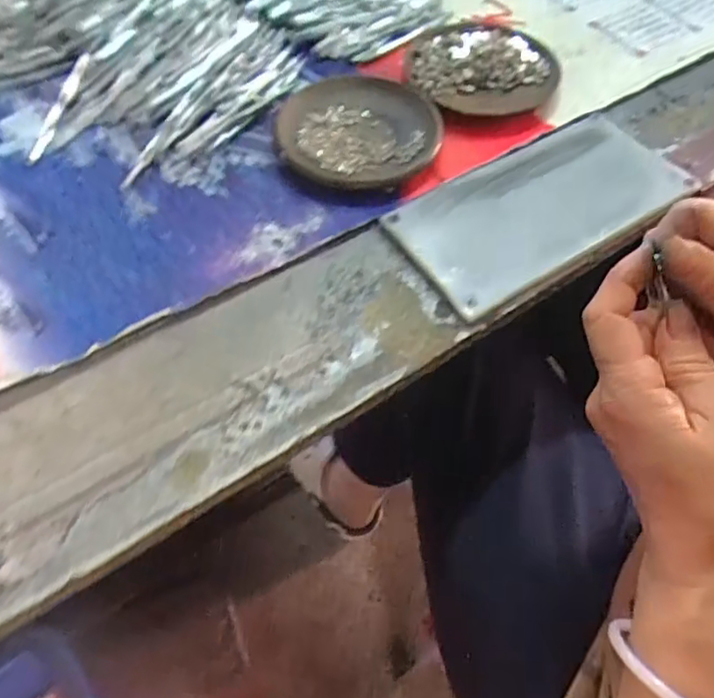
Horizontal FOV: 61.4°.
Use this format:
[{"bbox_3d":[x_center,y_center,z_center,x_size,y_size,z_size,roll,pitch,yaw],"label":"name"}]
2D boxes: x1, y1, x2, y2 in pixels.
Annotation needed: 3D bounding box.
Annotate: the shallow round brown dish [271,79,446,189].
[{"bbox_3d":[0.003,-0.158,0.421,0.109,0.013,0.116,1,59,-2],"label":"shallow round brown dish"}]

